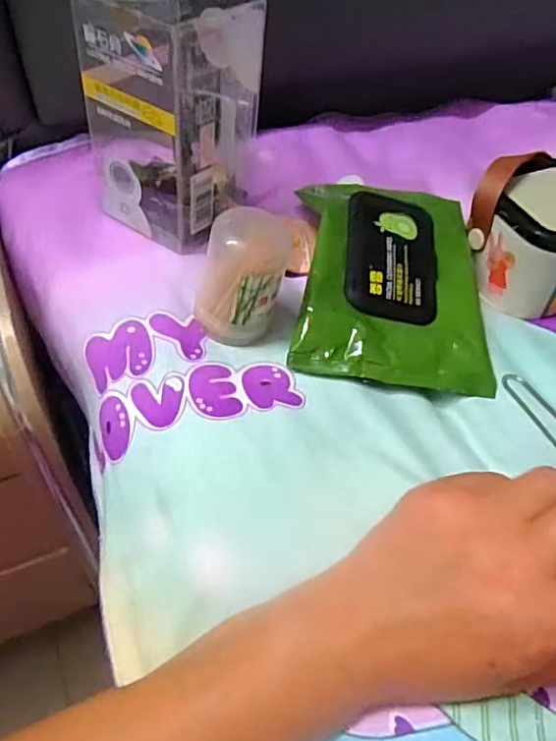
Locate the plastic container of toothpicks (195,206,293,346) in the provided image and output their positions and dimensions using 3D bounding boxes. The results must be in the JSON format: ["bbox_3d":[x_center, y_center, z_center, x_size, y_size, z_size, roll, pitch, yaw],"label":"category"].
[{"bbox_3d":[-0.019,-0.054,0.333,0.050,0.063,0.045,-36,61,-27],"label":"plastic container of toothpicks"}]

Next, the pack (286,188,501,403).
[{"bbox_3d":[0.072,-0.071,0.380,0.118,0.039,0.171,2,52,-1],"label":"pack"}]

